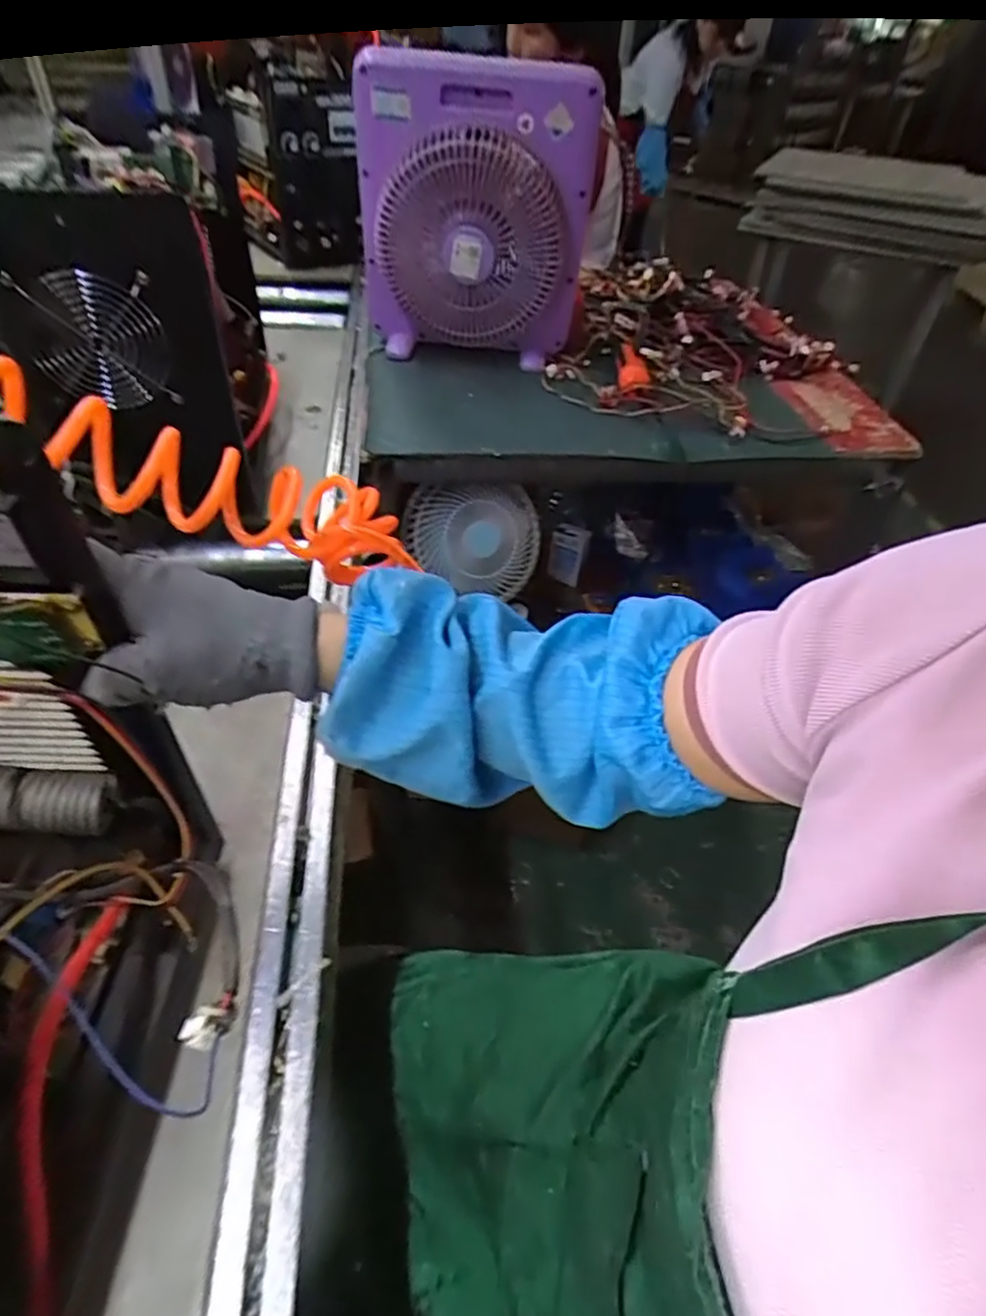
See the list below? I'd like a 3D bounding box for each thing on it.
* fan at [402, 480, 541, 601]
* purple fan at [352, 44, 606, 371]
[{"bbox_3d":[-0.025,-0.169,0.987,0.201,0.203,0.078,10,12,-31],"label":"fan"},{"bbox_3d":[-0.025,-0.585,0.905,0.296,0.331,0.136,-3,45,-7],"label":"purple fan"}]

